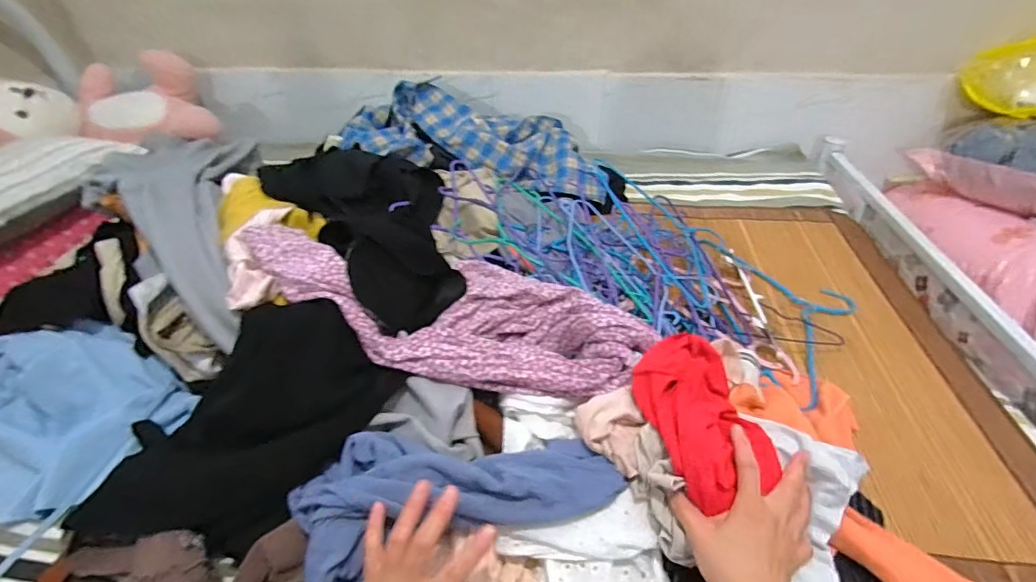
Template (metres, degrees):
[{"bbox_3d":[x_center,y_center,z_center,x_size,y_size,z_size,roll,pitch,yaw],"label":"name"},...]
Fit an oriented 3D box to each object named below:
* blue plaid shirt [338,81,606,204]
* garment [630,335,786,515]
[{"bbox_3d":[-0.106,-0.354,1.096,0.650,0.131,0.316,14,43,18],"label":"blue plaid shirt"},{"bbox_3d":[0.194,0.123,0.487,0.109,0.058,0.152,-16,42,-15],"label":"garment"}]

